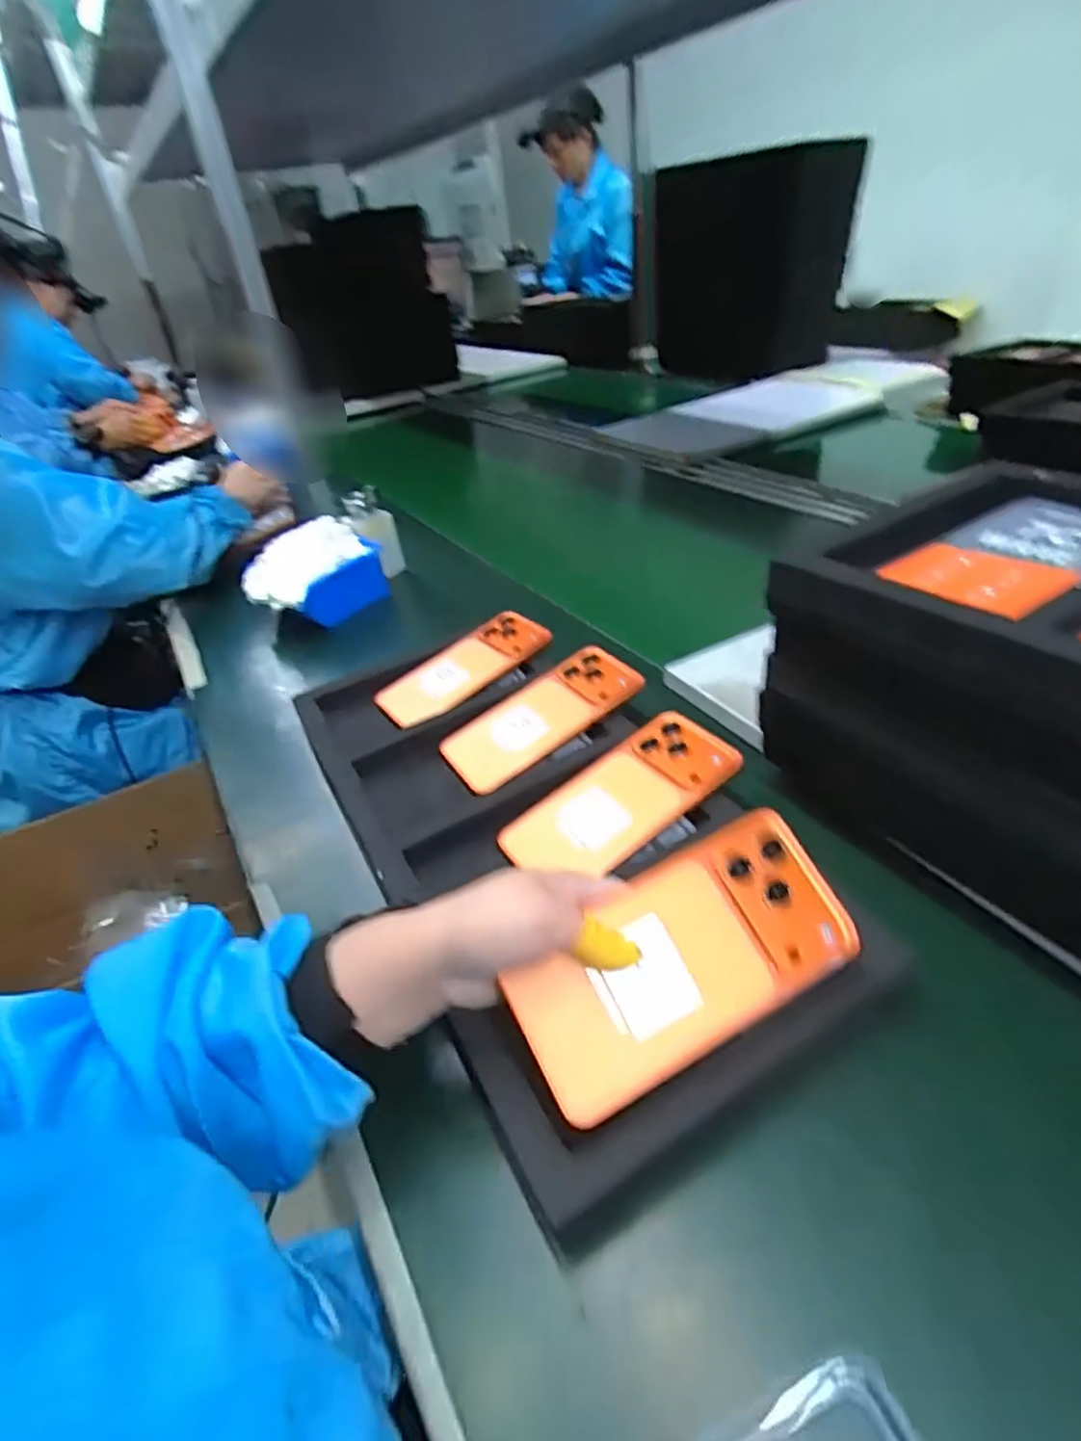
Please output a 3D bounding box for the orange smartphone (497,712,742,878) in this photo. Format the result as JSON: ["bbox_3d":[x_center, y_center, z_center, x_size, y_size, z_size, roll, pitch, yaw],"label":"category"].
[{"bbox_3d":[0.055,0.054,0.462,0.164,0.013,0.077,-30,40,-9],"label":"orange smartphone"}]

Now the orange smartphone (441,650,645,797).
[{"bbox_3d":[0.003,-0.003,0.551,0.166,0.014,0.079,-33,41,-11],"label":"orange smartphone"}]

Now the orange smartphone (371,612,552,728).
[{"bbox_3d":[-0.069,-0.048,0.626,0.163,0.011,0.075,-34,47,-16],"label":"orange smartphone"}]

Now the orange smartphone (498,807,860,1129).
[{"bbox_3d":[0.067,0.110,0.317,0.161,0.006,0.079,-25,72,-15],"label":"orange smartphone"}]

